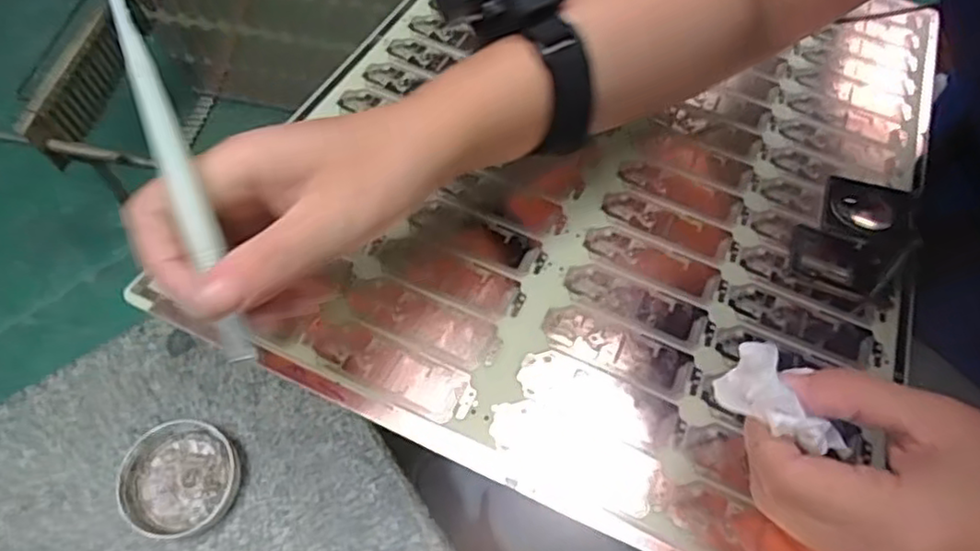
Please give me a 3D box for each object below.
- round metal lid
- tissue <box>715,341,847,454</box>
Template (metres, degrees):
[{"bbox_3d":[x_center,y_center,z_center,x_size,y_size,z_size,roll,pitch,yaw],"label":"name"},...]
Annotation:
[{"bbox_3d":[-0.163,0.105,0.342,0.057,0.013,0.056,1,64,-1],"label":"round metal lid"},{"bbox_3d":[0.108,0.048,0.247,0.046,0.024,0.026,44,70,3],"label":"tissue"}]

